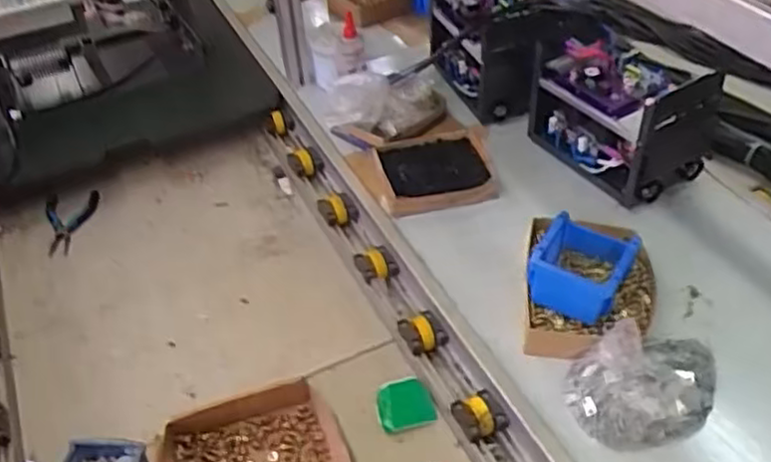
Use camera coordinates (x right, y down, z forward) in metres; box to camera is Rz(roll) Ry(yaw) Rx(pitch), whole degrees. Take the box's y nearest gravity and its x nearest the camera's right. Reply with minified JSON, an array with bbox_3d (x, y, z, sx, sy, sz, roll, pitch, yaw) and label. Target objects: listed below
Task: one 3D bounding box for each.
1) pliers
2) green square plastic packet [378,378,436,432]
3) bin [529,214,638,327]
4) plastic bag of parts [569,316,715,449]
[{"bbox_3d":[-0.536,-0.016,1.192,0.072,0.026,0.151,-3,43,1],"label":"pliers"},{"bbox_3d":[0.025,0.225,0.918,0.070,0.018,0.065,-14,44,-10],"label":"green square plastic packet"},{"bbox_3d":[0.252,0.036,0.892,0.103,0.080,0.136,20,48,24],"label":"bin"},{"bbox_3d":[0.305,0.165,0.808,0.187,0.106,0.120,-13,44,-10],"label":"plastic bag of parts"}]

